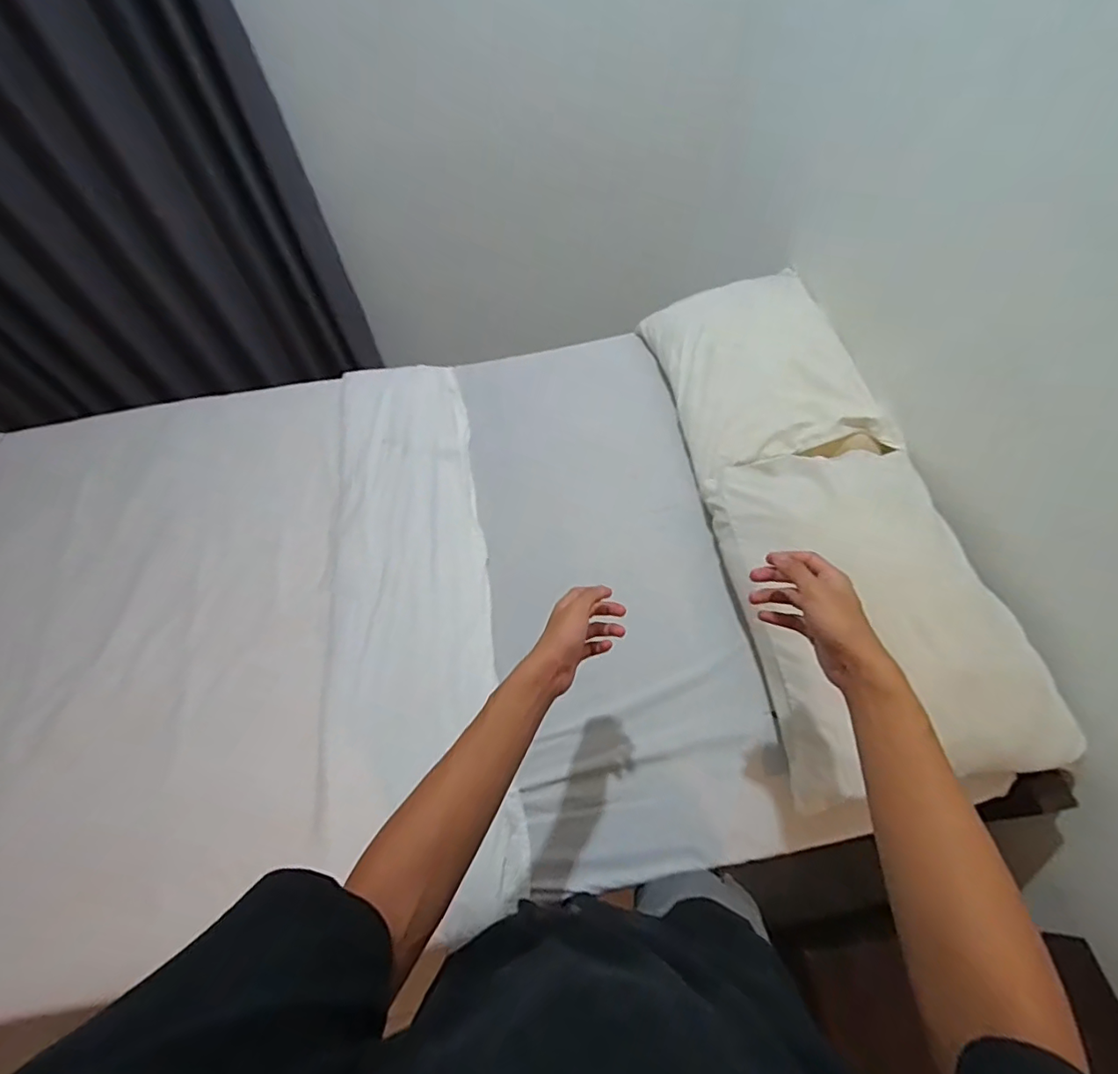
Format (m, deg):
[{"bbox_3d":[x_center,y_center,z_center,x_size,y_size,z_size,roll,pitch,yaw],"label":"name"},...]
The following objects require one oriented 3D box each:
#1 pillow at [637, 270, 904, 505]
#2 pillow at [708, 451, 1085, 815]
[{"bbox_3d":[0.438,-0.373,1.153,0.375,0.146,0.590,-8,58,-1],"label":"pillow"},{"bbox_3d":[0.494,0.088,0.843,0.369,0.143,0.560,-6,58,1],"label":"pillow"}]

